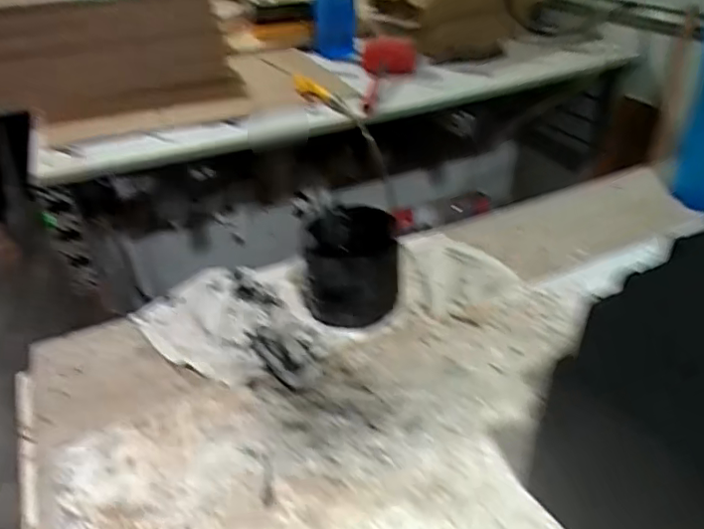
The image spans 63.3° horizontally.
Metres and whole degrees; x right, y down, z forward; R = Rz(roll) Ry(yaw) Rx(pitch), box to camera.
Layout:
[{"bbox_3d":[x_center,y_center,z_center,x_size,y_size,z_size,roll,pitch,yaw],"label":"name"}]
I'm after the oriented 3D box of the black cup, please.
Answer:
[{"bbox_3d":[0.002,-0.002,0.591,0.099,0.084,0.100,0,35,2],"label":"black cup"}]

